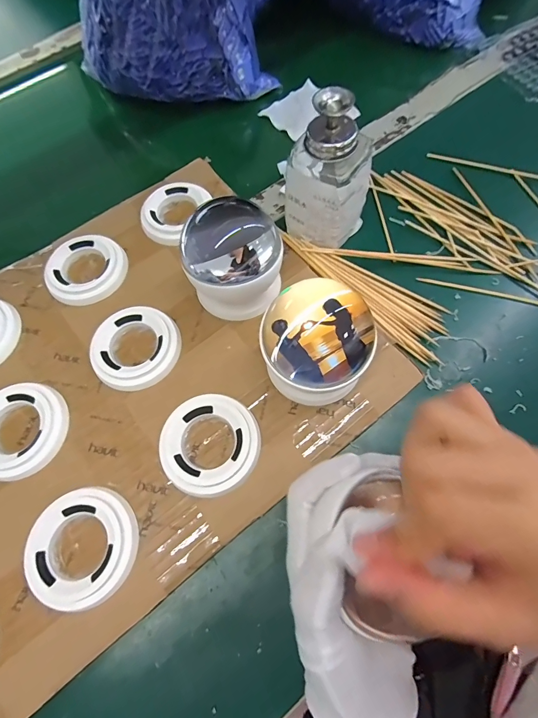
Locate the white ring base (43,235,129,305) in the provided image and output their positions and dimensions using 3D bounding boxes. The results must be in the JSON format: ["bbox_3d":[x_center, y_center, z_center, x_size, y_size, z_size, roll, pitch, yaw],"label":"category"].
[{"bbox_3d":[-0.165,-0.082,0.328,0.070,0.013,0.064,-1,67,2],"label":"white ring base"}]

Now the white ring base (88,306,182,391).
[{"bbox_3d":[-0.108,-0.009,0.295,0.070,0.012,0.069,-1,67,2],"label":"white ring base"}]

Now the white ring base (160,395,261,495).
[{"bbox_3d":[-0.042,0.061,0.262,0.071,0.012,0.068,-1,67,2],"label":"white ring base"}]

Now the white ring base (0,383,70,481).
[{"bbox_3d":[-0.188,0.054,0.272,0.068,0.013,0.069,-1,67,2],"label":"white ring base"}]

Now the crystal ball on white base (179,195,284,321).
[{"bbox_3d":[-0.027,-0.074,0.282,0.071,0.080,0.063,26,71,12],"label":"crystal ball on white base"}]

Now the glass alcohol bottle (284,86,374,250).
[{"bbox_3d":[0.048,-0.144,0.294,0.059,0.113,0.055,28,71,13],"label":"glass alcohol bottle"}]

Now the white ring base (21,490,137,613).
[{"bbox_3d":[-0.123,0.124,0.239,0.069,0.013,0.069,-1,67,2],"label":"white ring base"}]

